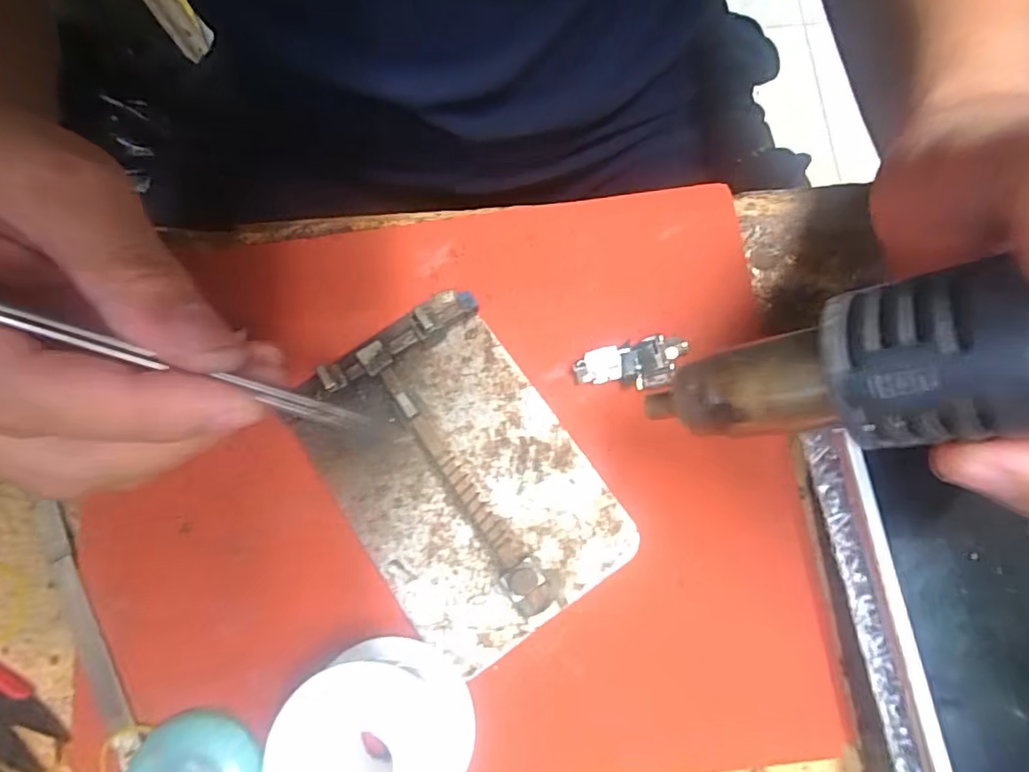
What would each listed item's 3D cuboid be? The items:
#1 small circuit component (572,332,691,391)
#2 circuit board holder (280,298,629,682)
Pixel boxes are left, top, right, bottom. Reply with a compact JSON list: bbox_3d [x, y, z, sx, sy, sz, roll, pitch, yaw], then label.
[{"bbox_3d":[0.044,-0.007,0.205,0.042,0.004,0.018,-14,76,-2],"label":"small circuit component"},{"bbox_3d":[-0.021,0.031,0.194,0.080,0.015,0.113,-34,78,-6],"label":"circuit board holder"}]

